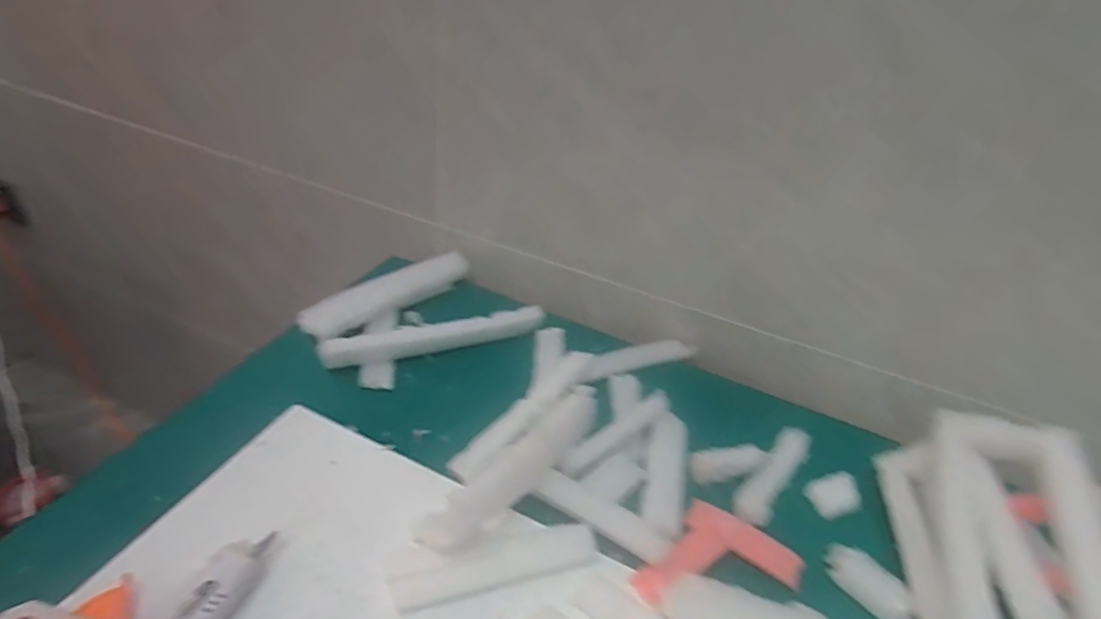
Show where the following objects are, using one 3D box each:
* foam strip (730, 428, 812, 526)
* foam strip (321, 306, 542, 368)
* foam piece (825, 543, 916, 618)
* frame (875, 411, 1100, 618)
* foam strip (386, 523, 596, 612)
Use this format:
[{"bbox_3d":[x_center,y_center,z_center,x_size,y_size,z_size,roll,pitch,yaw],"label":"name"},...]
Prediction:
[{"bbox_3d":[0.210,0.151,0.540,0.032,0.019,0.124,33,44,30],"label":"foam strip"},{"bbox_3d":[-0.120,0.025,0.623,0.236,0.021,0.025,-11,41,-23],"label":"foam strip"},{"bbox_3d":[0.256,0.220,0.464,0.031,0.017,0.070,-25,48,-36],"label":"foam piece"},{"bbox_3d":[0.339,0.197,0.411,0.119,0.103,0.252,14,37,8],"label":"frame"},{"bbox_3d":[-0.039,0.190,0.431,0.153,0.014,0.025,-7,40,-19],"label":"foam strip"}]

